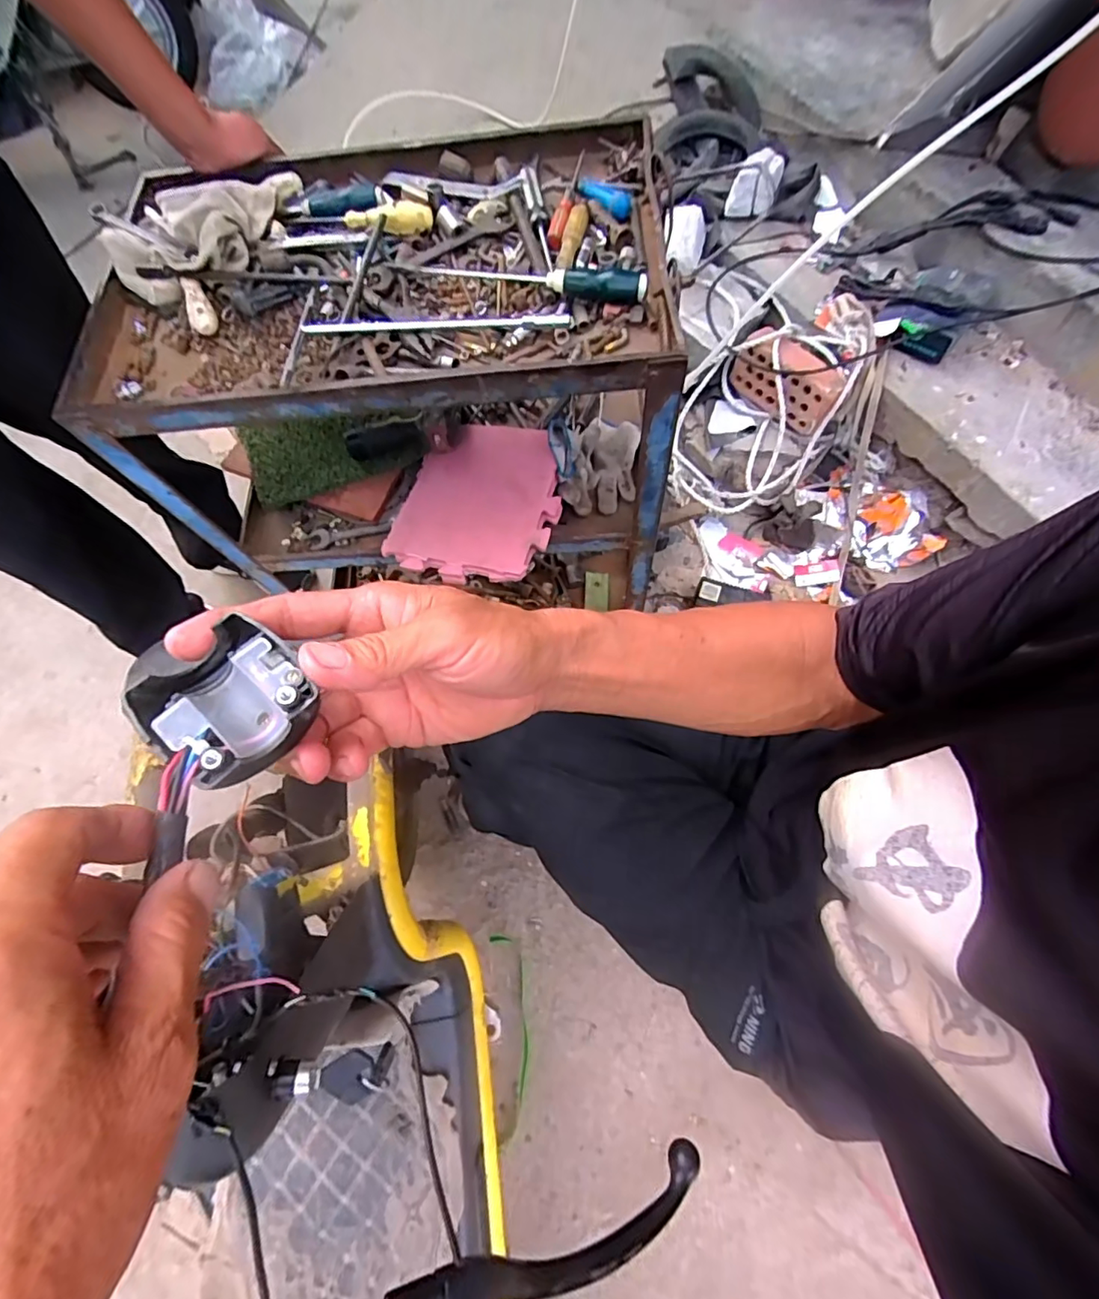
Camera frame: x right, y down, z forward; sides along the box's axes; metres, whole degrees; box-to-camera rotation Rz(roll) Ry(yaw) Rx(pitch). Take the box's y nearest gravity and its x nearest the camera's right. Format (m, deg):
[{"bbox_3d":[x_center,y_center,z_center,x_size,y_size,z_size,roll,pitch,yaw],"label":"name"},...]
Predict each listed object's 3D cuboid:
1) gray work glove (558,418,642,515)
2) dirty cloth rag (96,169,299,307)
[{"bbox_3d":[0.087,-0.283,0.852,0.110,0.038,0.174,20,71,7],"label":"gray work glove"},{"bbox_3d":[-0.398,-0.495,0.634,0.224,0.052,0.143,-18,71,-7],"label":"dirty cloth rag"}]

